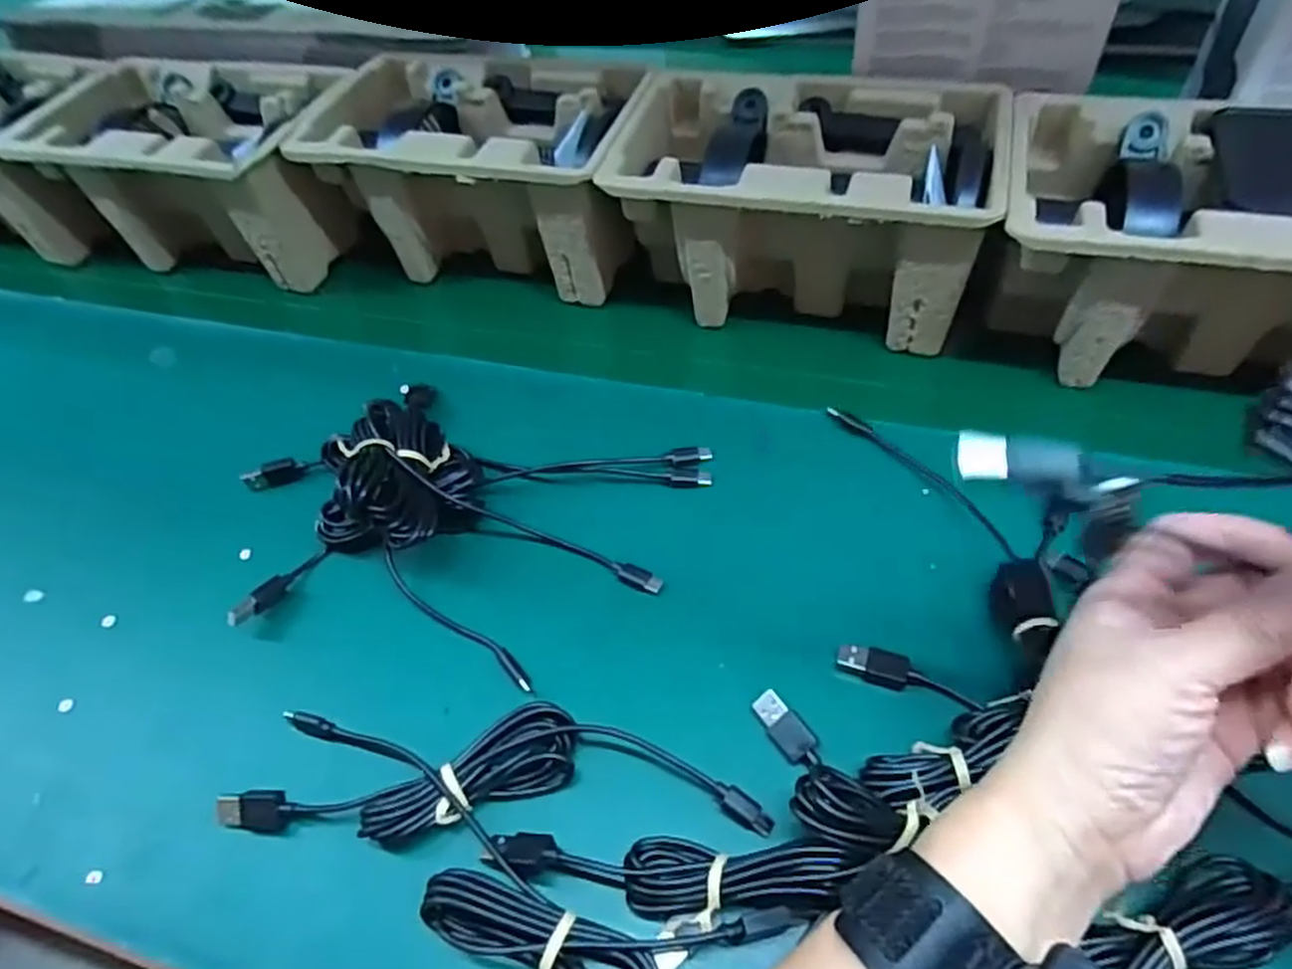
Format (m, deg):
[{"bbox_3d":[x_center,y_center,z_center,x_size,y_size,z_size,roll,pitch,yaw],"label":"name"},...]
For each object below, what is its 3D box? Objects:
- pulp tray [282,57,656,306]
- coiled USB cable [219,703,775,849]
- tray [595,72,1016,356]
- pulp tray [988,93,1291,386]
[{"bbox_3d":[-0.111,-0.216,0.548,0.222,0.112,0.147,9,52,13],"label":"pulp tray"},{"bbox_3d":[-0.067,0.123,0.326,0.225,0.020,0.052,-4,51,3],"label":"coiled USB cable"},{"bbox_3d":[0.101,-0.174,0.491,0.218,0.114,0.138,10,53,14],"label":"tray"},{"bbox_3d":[0.311,-0.130,0.427,0.225,0.105,0.143,12,53,15],"label":"pulp tray"}]

